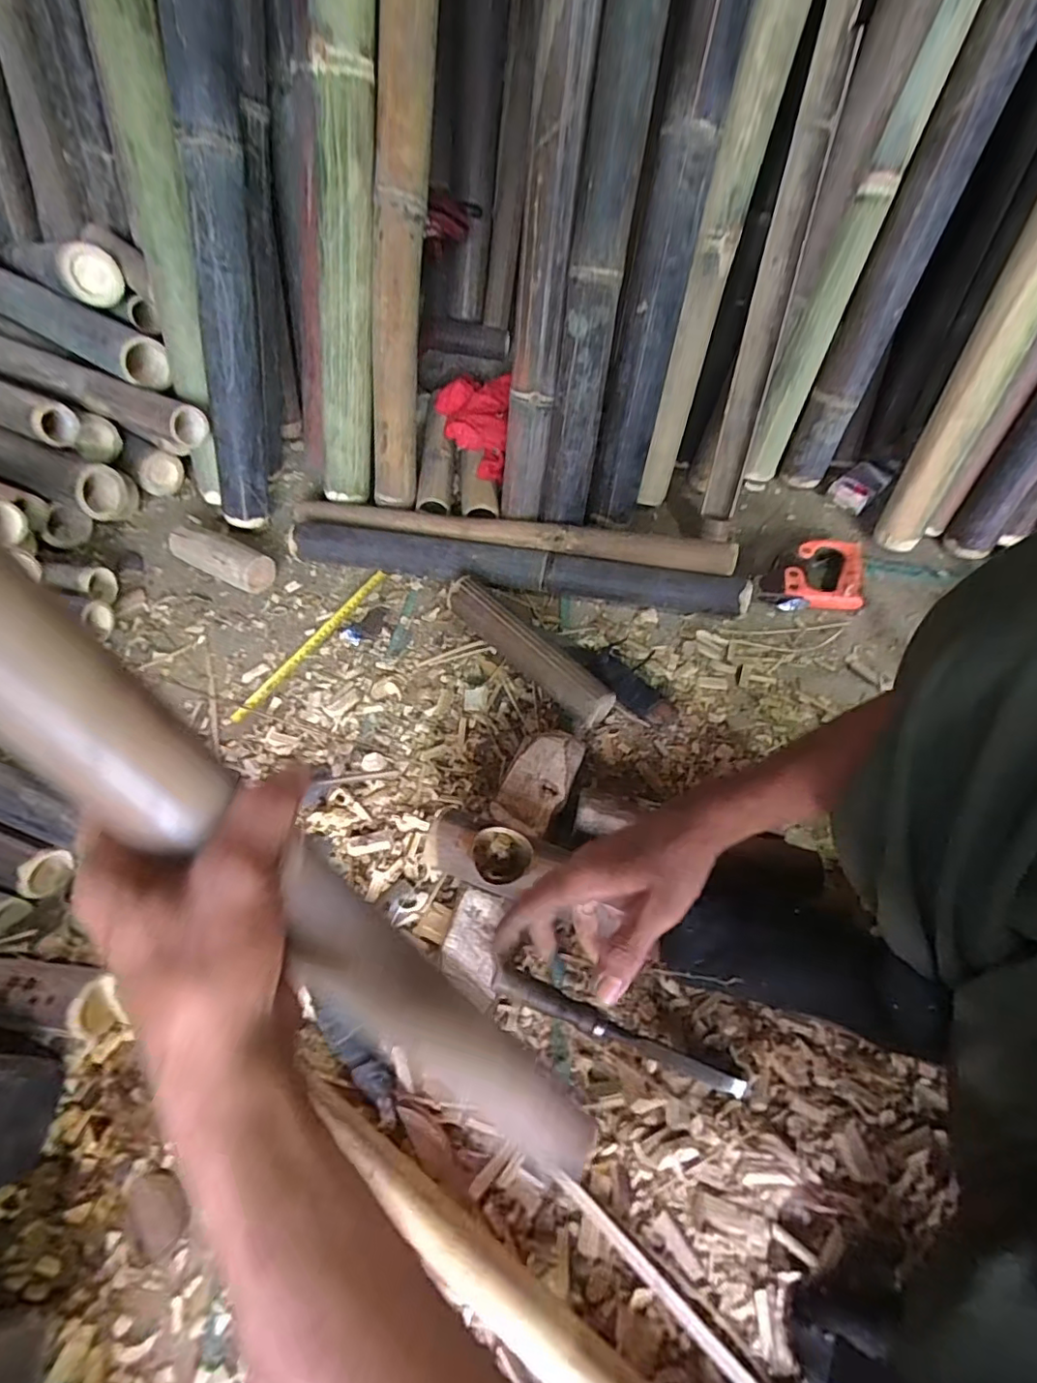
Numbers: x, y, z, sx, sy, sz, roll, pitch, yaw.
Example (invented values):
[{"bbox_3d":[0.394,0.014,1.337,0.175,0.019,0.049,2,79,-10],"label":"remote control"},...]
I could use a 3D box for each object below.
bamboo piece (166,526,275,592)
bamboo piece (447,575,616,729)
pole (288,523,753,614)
[{"bbox_3d":[-0.443,-0.199,0.845,0.163,0.065,0.054,22,62,14],"label":"bamboo piece"},{"bbox_3d":[0.010,-0.054,0.745,0.262,0.068,0.060,40,67,22],"label":"bamboo piece"},{"bbox_3d":[-0.011,-0.179,0.826,0.658,0.060,0.064,9,59,7],"label":"pole"}]

